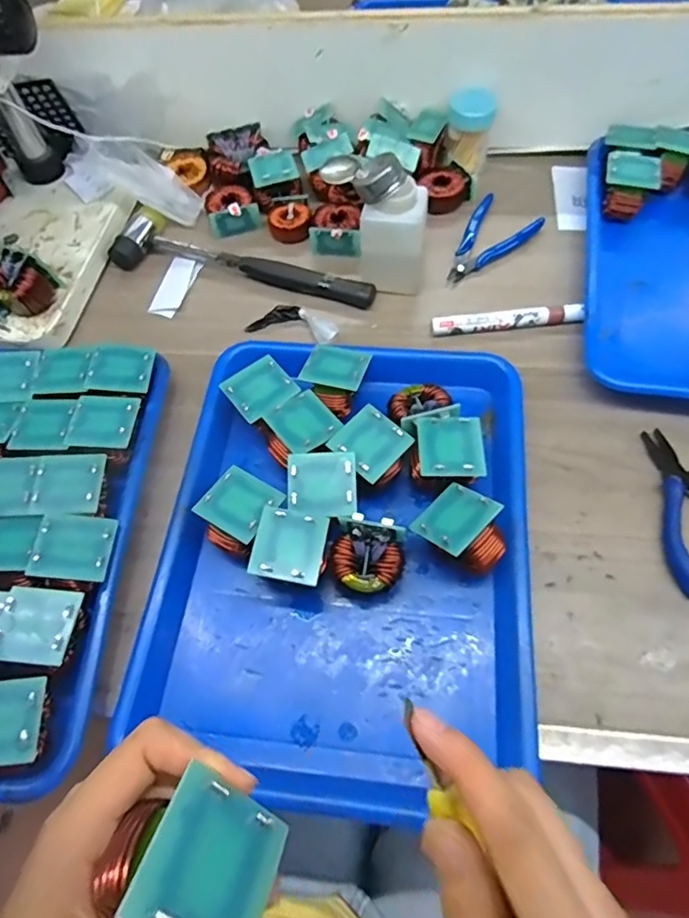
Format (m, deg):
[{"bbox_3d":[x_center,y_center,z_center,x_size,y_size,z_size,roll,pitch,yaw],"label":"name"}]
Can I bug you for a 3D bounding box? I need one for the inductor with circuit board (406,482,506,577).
[{"bbox_3d":[0.081,0.052,0.378,0.048,0.045,0.053,-42,40,-16],"label":"inductor with circuit board"}]

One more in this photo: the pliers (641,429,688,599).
[{"bbox_3d":[0.248,0.031,0.400,0.068,0.015,0.122,-13,61,-3],"label":"pliers"}]

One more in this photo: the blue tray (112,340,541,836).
[{"bbox_3d":[0.002,0.053,0.384,0.248,0.042,0.318,5,62,7],"label":"blue tray"}]

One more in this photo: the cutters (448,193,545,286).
[{"bbox_3d":[0.137,-0.214,0.544,0.064,0.015,0.115,35,69,21],"label":"cutters"}]

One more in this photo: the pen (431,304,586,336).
[{"bbox_3d":[0.143,-0.122,0.491,0.130,0.012,0.015,-5,61,1],"label":"pen"}]

